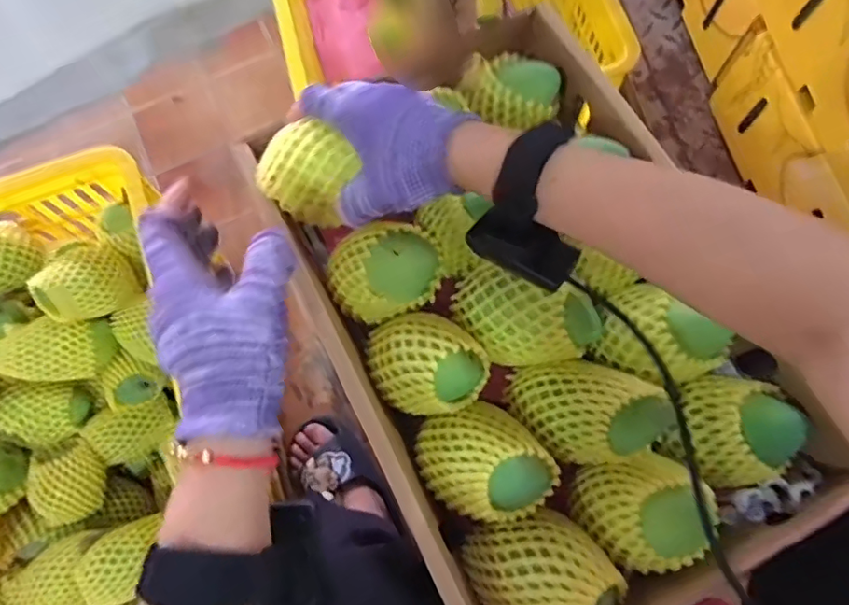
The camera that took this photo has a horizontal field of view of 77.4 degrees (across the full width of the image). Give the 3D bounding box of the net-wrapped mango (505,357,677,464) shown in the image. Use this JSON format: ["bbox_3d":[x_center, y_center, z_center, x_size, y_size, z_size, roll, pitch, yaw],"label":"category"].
[{"bbox_3d":[0.111,0.073,0.369,0.095,0.070,0.074,-8,72,0],"label":"net-wrapped mango"}]

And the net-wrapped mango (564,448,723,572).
[{"bbox_3d":[0.139,0.135,0.344,0.068,0.065,0.072,-34,74,-8],"label":"net-wrapped mango"}]

